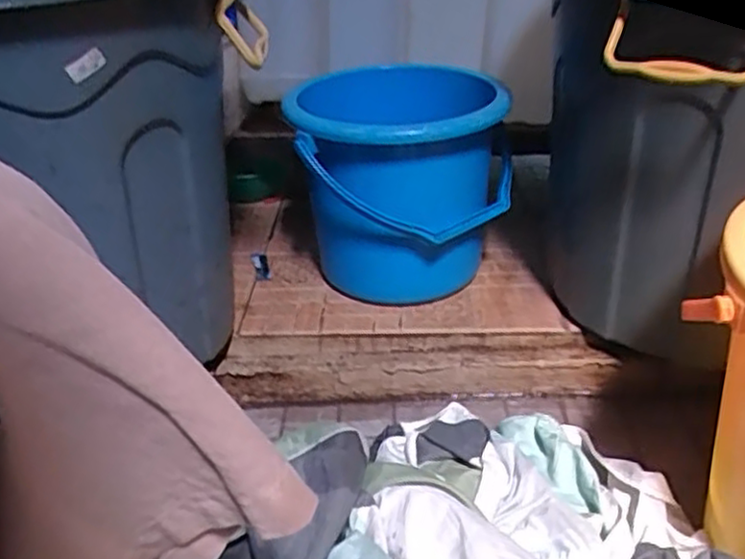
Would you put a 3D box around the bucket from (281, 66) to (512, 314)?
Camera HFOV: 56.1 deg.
[{"bbox_3d":[0.036,-0.134,0.933,0.246,0.248,0.287,-2,31,2],"label":"bucket"}]

